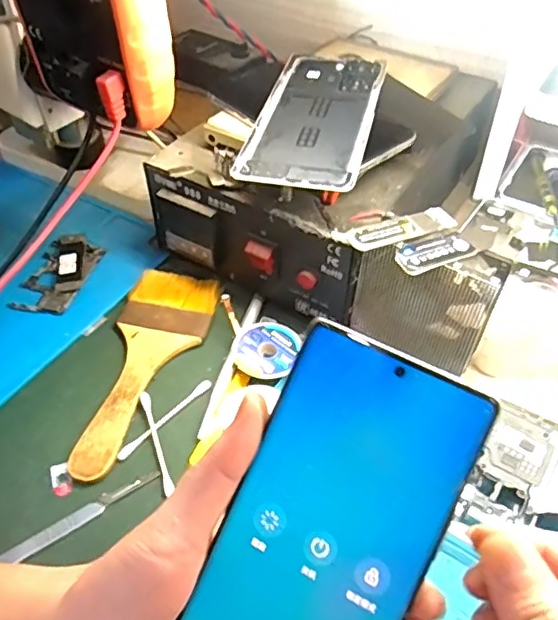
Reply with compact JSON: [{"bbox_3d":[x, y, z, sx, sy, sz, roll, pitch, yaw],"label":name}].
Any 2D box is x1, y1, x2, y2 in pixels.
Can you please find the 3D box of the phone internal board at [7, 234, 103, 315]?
[{"bbox_3d":[-0.165,-0.029,0.428,0.044,0.008,0.079,9,48,9],"label":"phone internal board"}]

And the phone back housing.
[{"bbox_3d":[0.025,-0.128,0.371,0.071,0.011,0.147,11,48,11],"label":"phone back housing"}]

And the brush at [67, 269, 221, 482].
[{"bbox_3d":[-0.086,0.035,0.370,0.061,0.008,0.161,7,47,7],"label":"brush"}]

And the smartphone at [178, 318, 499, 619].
[{"bbox_3d":[0.013,0.090,0.203,0.070,0.004,0.157,24,90,13],"label":"smartphone"}]

